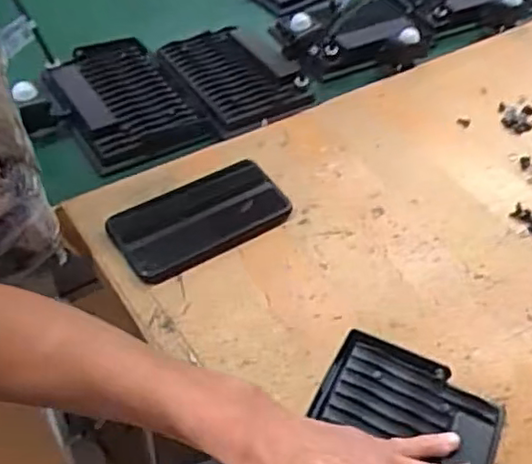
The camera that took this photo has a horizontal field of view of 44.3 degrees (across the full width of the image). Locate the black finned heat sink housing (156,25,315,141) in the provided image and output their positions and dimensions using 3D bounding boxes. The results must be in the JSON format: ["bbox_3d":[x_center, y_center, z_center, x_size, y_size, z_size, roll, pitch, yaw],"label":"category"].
[{"bbox_3d":[-0.041,-0.183,0.764,0.122,0.028,0.192,-24,56,-23],"label":"black finned heat sink housing"}]

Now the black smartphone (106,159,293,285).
[{"bbox_3d":[-0.059,-0.015,0.596,0.159,0.010,0.093,-25,56,-24],"label":"black smartphone"}]

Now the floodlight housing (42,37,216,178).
[{"bbox_3d":[-0.165,-0.150,0.733,0.130,0.024,0.205,-24,56,-23],"label":"floodlight housing"}]

